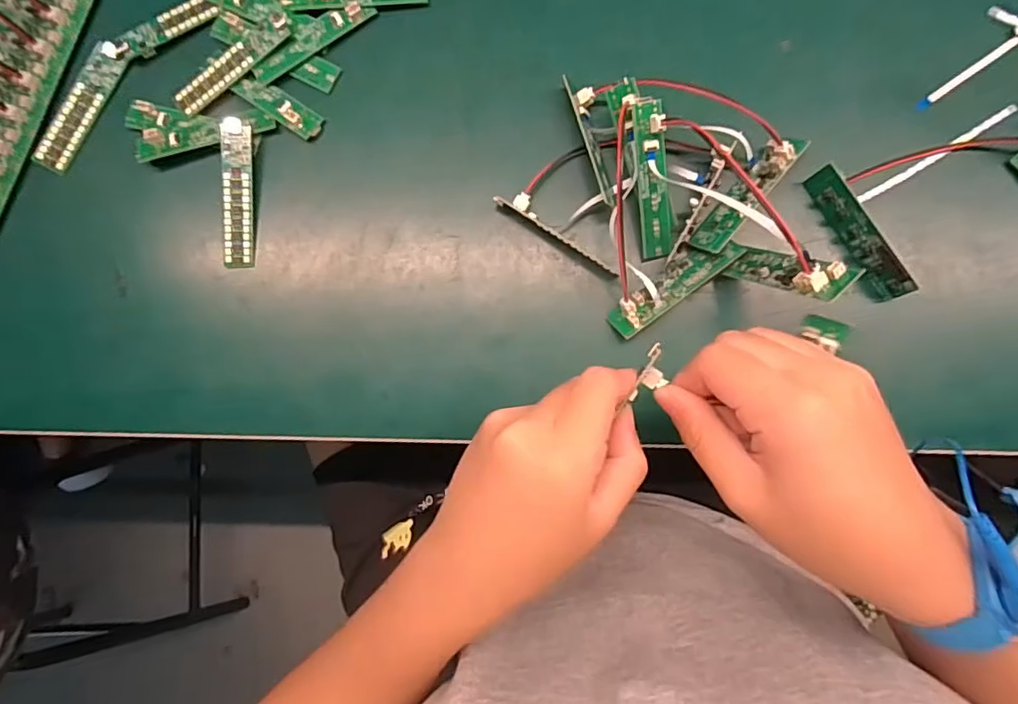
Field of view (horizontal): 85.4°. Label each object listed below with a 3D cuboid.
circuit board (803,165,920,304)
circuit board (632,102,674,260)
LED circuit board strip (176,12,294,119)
[{"bbox_3d":[0.196,-0.066,0.311,0.004,0.025,0.081,-30,85,-21],"label":"circuit board"},{"bbox_3d":[0.081,-0.094,0.307,0.018,0.009,0.083,-8,107,2],"label":"circuit board"},{"bbox_3d":[-0.168,-0.175,0.336,0.082,0.006,0.019,-40,86,0],"label":"LED circuit board strip"}]

